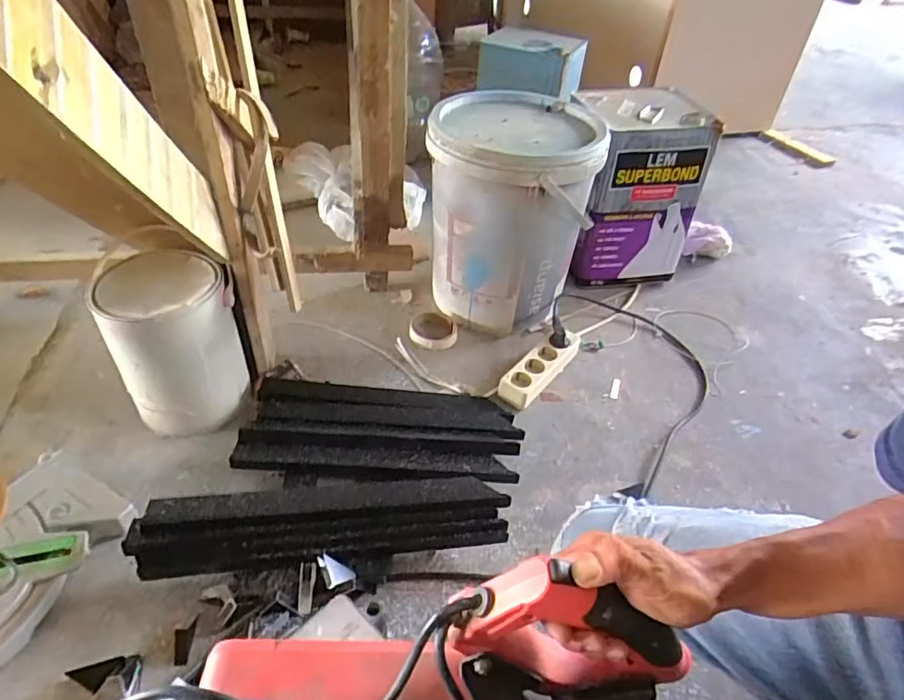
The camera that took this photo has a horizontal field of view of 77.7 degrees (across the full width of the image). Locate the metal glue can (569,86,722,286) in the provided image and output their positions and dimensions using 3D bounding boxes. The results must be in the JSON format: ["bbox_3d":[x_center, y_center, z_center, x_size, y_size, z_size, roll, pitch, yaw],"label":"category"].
[{"bbox_3d":[0.376,-0.340,1.225,0.230,0.375,0.214,3,42,-3],"label":"metal glue can"}]

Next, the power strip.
[{"bbox_3d":[0.165,0.029,1.027,0.063,0.037,0.203,33,48,27],"label":"power strip"}]

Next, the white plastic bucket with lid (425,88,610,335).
[{"bbox_3d":[0.099,-0.251,1.082,0.280,0.378,0.282,3,42,-3],"label":"white plastic bucket with lid"}]

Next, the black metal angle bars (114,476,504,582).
[{"bbox_3d":[-0.162,0.231,0.738,0.462,0.086,0.085,-2,42,-9],"label":"black metal angle bars"}]

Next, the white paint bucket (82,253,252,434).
[{"bbox_3d":[-0.426,-0.010,0.879,0.172,0.245,0.173,3,42,-3],"label":"white paint bucket"}]

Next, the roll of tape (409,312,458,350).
[{"bbox_3d":[-0.036,-0.040,1.106,0.096,0.026,0.110,7,41,1],"label":"roll of tape"}]

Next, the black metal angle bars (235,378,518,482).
[{"bbox_3d":[-0.107,0.123,0.895,0.421,0.044,0.198,3,42,-4],"label":"black metal angle bars"}]

